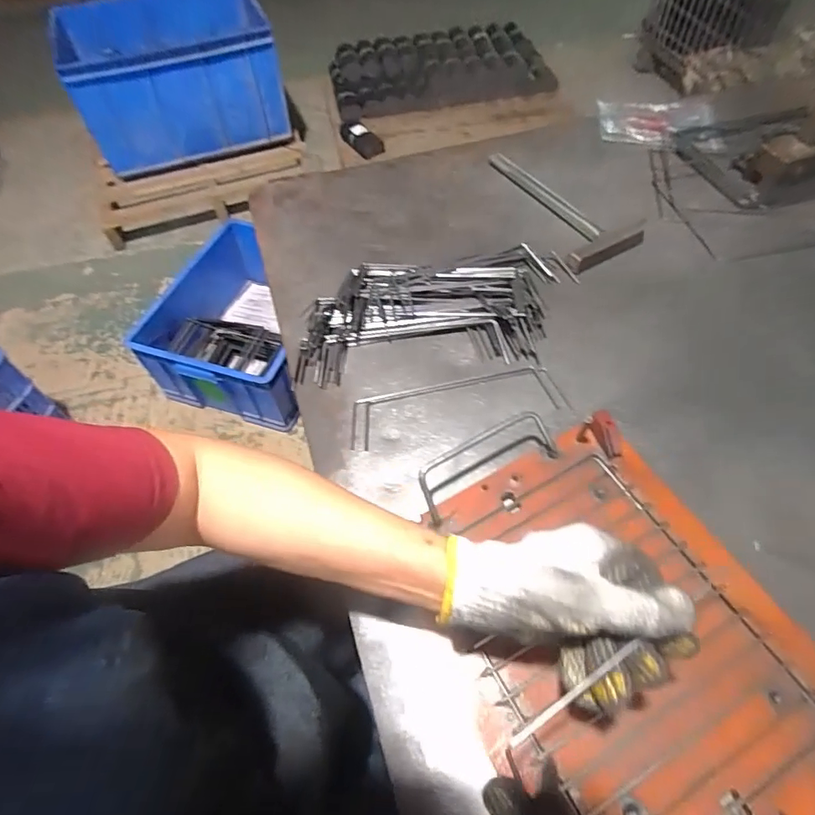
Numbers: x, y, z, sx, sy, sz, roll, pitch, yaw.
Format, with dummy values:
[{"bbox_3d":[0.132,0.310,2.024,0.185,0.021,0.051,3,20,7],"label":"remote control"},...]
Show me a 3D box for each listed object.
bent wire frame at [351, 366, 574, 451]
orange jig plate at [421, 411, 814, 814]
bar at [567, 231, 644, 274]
[{"bbox_3d":[0.051,-0.003,0.520,0.225,0.005,0.060,-10,57,-2],"label":"bent wire frame"},{"bbox_3d":[0.151,0.169,0.377,0.227,0.021,0.301,-27,59,-13],"label":"orange jig plate"},{"bbox_3d":[0.252,-0.194,0.622,0.113,0.020,0.022,-23,58,-10],"label":"bar"}]

